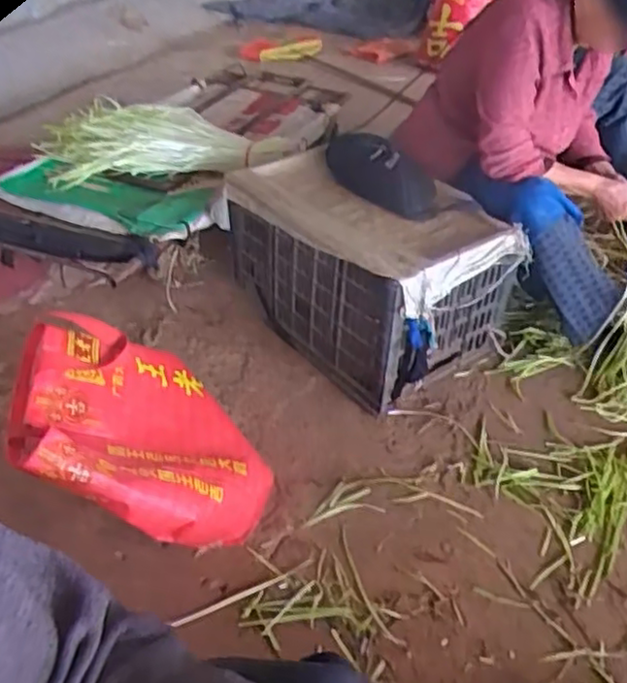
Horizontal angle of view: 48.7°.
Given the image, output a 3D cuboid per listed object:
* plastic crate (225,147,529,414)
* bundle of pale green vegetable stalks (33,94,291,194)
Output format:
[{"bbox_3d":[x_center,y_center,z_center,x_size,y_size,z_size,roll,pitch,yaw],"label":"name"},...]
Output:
[{"bbox_3d":[0.091,-0.153,1.396,0.309,0.300,0.516,-25,47,-32],"label":"plastic crate"},{"bbox_3d":[-0.352,-0.462,1.617,0.600,0.106,0.253,3,38,-1],"label":"bundle of pale green vegetable stalks"}]

